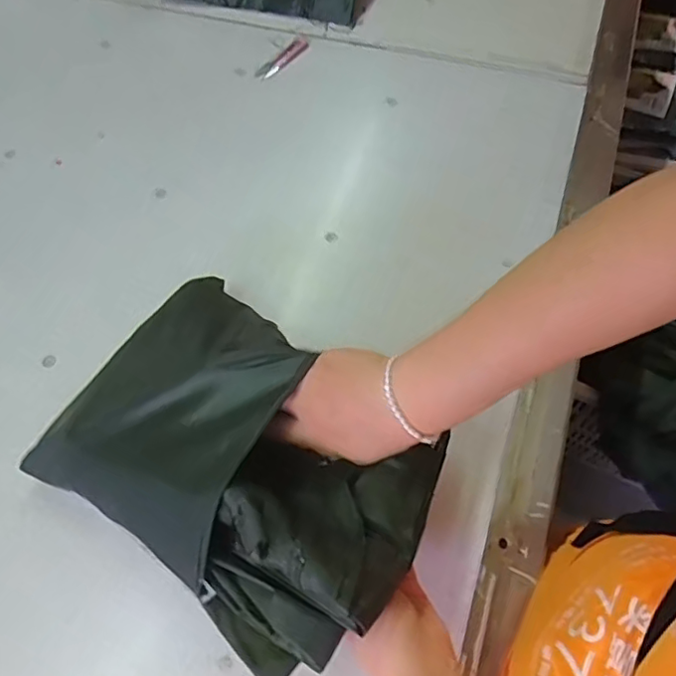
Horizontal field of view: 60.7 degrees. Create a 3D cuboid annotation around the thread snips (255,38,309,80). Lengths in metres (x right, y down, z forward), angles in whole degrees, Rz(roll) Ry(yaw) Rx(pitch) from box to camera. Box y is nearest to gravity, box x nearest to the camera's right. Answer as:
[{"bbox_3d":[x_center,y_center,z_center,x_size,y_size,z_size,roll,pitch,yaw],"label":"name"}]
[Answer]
[{"bbox_3d":[-0.077,-0.405,0.834,0.028,0.007,0.105,29,66,17],"label":"thread snips"}]

